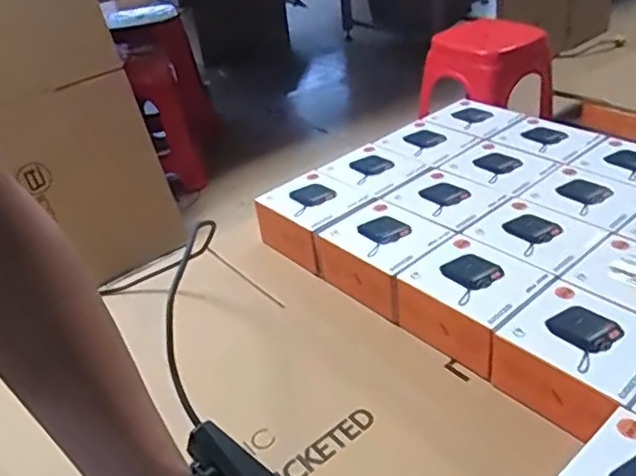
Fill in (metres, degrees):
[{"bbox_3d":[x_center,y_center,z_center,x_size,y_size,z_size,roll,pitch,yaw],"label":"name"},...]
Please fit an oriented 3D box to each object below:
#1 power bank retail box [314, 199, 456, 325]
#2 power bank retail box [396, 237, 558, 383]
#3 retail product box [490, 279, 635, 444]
[{"bbox_3d":[0.072,0.019,0.654,0.098,0.062,0.114,-30,41,-29],"label":"power bank retail box"},{"bbox_3d":[0.149,0.061,0.584,0.097,0.063,0.110,-31,41,-30],"label":"power bank retail box"},{"bbox_3d":[0.224,0.104,0.509,0.100,0.060,0.111,-30,41,-29],"label":"retail product box"}]

